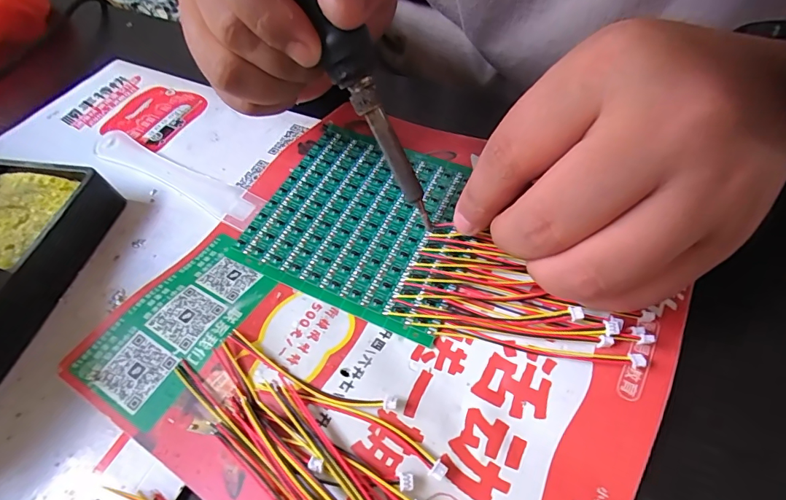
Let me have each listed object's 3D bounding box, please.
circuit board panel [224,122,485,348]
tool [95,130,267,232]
[{"bbox_3d":[-0.012,-0.016,0.199,0.100,0.004,0.091,21,61,16],"label":"circuit board panel"},{"bbox_3d":[-0.121,-0.042,0.230,0.123,0.004,0.020,25,59,22],"label":"tool"}]

